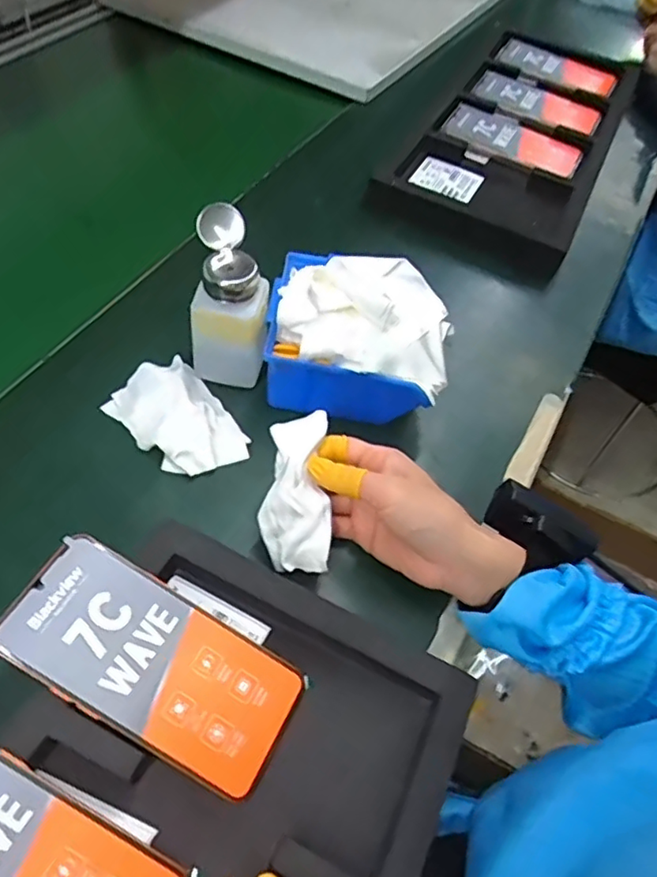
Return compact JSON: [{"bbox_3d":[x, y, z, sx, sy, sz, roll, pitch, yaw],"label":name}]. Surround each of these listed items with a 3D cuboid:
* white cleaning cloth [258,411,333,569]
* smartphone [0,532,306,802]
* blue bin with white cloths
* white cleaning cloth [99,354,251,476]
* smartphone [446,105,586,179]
[{"bbox_3d":[-0.021,0.035,0.397,0.043,0.018,0.102,1,85,-4],"label":"white cleaning cloth"},{"bbox_3d":[-0.098,0.125,0.345,0.160,0.012,0.078,33,57,0],"label":"smartphone"},{"bbox_3d":[0.026,-0.087,0.491,0.137,0.097,0.121,10,54,1],"label":"blue bin with white cloths"},{"bbox_3d":[-0.114,-0.018,0.465,0.072,0.031,0.100,-31,63,-26],"label":"white cleaning cloth"},{"bbox_3d":[0.221,-0.355,0.727,0.168,0.016,0.078,32,65,19],"label":"smartphone"}]

